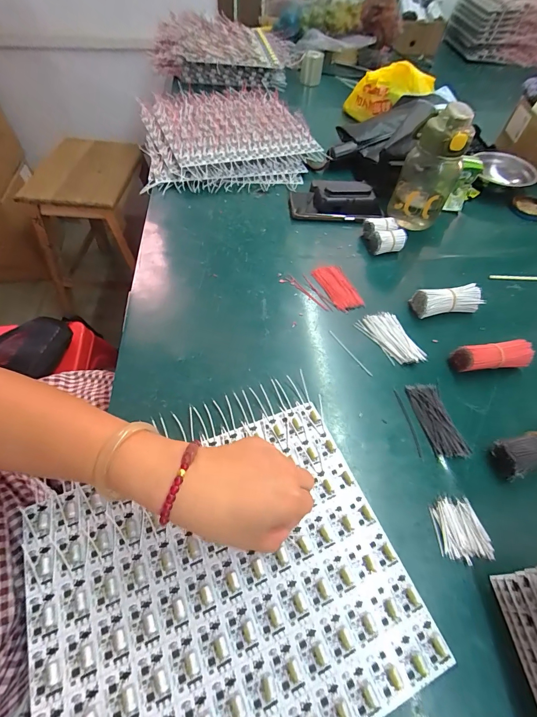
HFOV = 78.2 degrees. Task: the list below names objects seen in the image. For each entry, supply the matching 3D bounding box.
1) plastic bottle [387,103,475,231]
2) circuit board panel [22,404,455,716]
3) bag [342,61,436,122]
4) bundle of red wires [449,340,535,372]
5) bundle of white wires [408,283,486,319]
[{"bbox_3d":[0.256,-0.295,0.524,0.085,0.171,0.073,26,58,12],"label":"plastic bottle"},{"bbox_3d":[-0.035,0.186,0.274,0.288,0.010,0.236,-18,60,-16],"label":"circuit board panel"},{"bbox_3d":[0.253,-0.591,0.734,0.197,0.083,0.059,9,50,38],"label":"bag"},{"bbox_3d":[0.280,-0.001,0.415,0.089,0.037,0.029,-4,57,-8],"label":"bundle of red wires"},{"bbox_3d":[0.249,-0.079,0.463,0.088,0.035,0.031,-3,57,-7],"label":"bundle of white wires"}]

